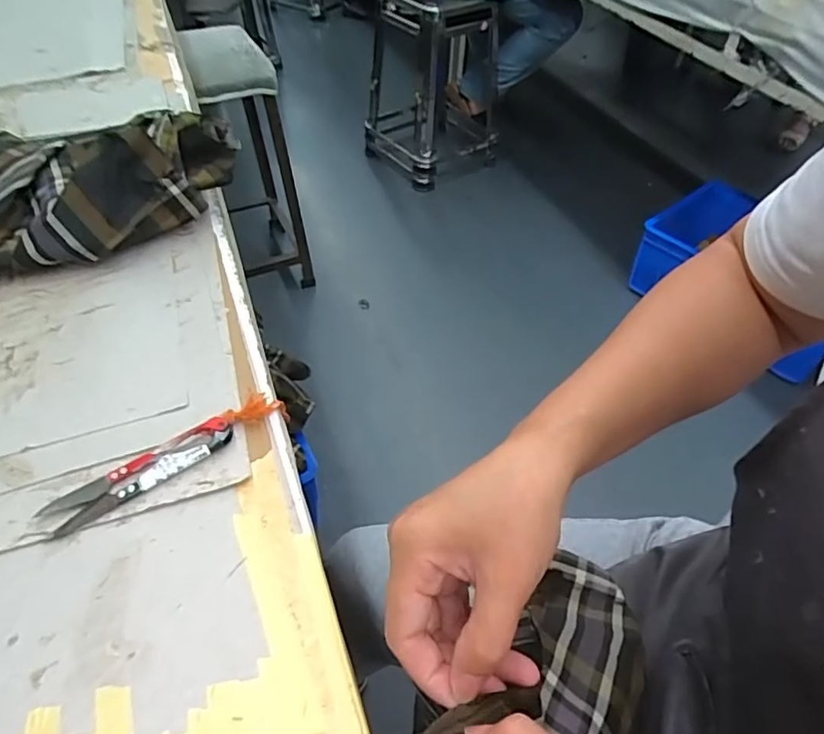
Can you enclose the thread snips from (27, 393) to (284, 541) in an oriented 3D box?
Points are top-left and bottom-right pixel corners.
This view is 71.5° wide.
[{"bbox_3d":[-0.137,0.049,0.326,0.136,0.014,0.023,-28,54,-23],"label":"thread snips"}]

